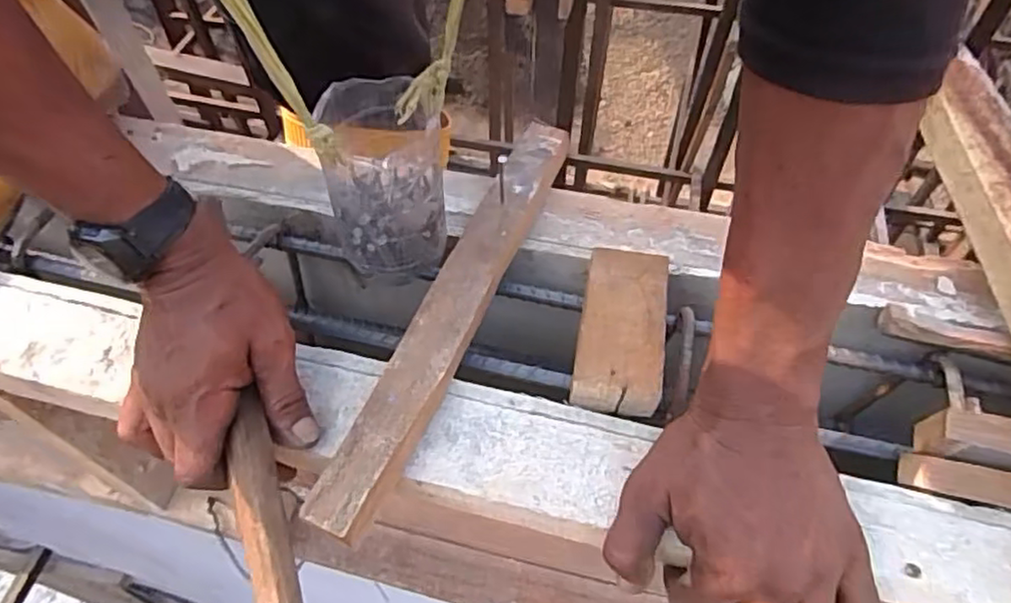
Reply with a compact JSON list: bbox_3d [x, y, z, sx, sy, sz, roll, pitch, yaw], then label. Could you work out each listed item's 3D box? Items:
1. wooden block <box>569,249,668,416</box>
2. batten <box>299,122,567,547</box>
[{"bbox_3d":[0.071,0.015,0.406,0.053,0.020,0.104,8,55,6],"label":"wooden block"},{"bbox_3d":[-0.028,-0.004,0.409,0.037,0.016,0.306,19,57,13],"label":"batten"}]

